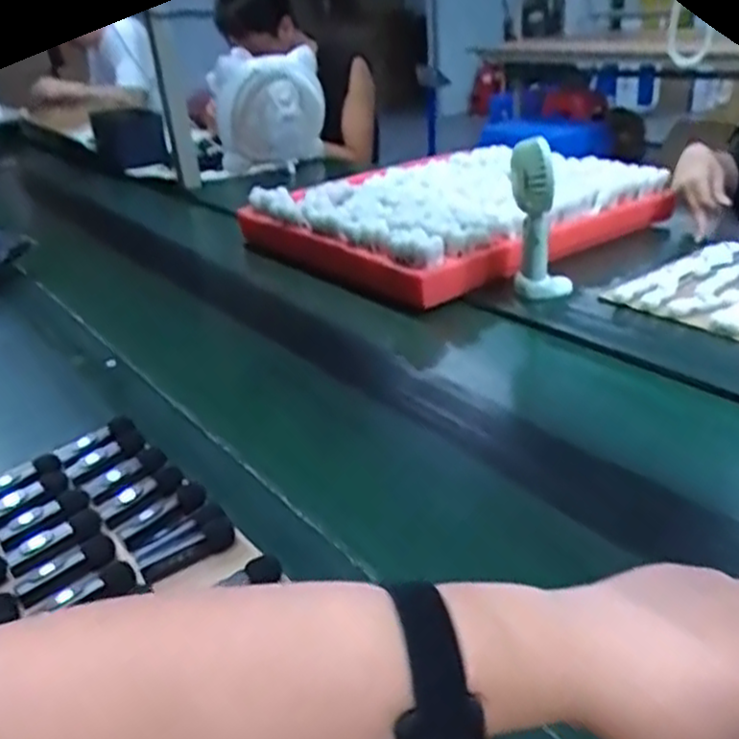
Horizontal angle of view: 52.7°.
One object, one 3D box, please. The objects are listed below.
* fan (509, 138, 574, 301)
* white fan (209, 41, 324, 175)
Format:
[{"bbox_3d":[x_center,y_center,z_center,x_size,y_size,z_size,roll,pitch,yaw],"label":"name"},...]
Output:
[{"bbox_3d":[0.203,-0.176,0.888,0.070,0.191,0.057,5,28,18],"label":"fan"},{"bbox_3d":[-0.201,-0.531,1.550,0.233,0.225,0.149,-9,27,-9],"label":"white fan"}]

